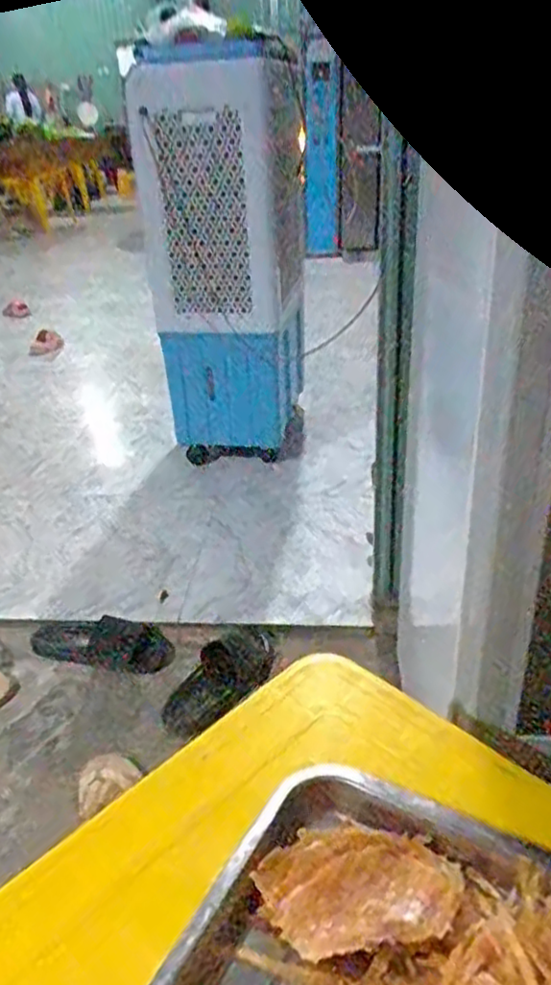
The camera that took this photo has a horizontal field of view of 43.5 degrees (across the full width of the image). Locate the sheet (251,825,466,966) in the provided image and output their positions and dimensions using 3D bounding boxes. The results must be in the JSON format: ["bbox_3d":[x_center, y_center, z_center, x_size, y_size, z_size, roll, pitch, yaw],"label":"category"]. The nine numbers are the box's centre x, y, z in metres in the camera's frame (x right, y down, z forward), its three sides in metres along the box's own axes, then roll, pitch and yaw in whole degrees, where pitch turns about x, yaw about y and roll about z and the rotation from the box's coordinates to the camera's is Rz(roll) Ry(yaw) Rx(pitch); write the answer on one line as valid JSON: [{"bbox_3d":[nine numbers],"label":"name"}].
[{"bbox_3d":[0.048,0.224,0.393,0.111,0.022,0.071,-6,29,-5],"label":"sheet"}]

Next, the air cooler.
[{"bbox_3d":[-0.102,-0.540,1.745,0.386,0.978,0.320,3,29,11],"label":"air cooler"}]

